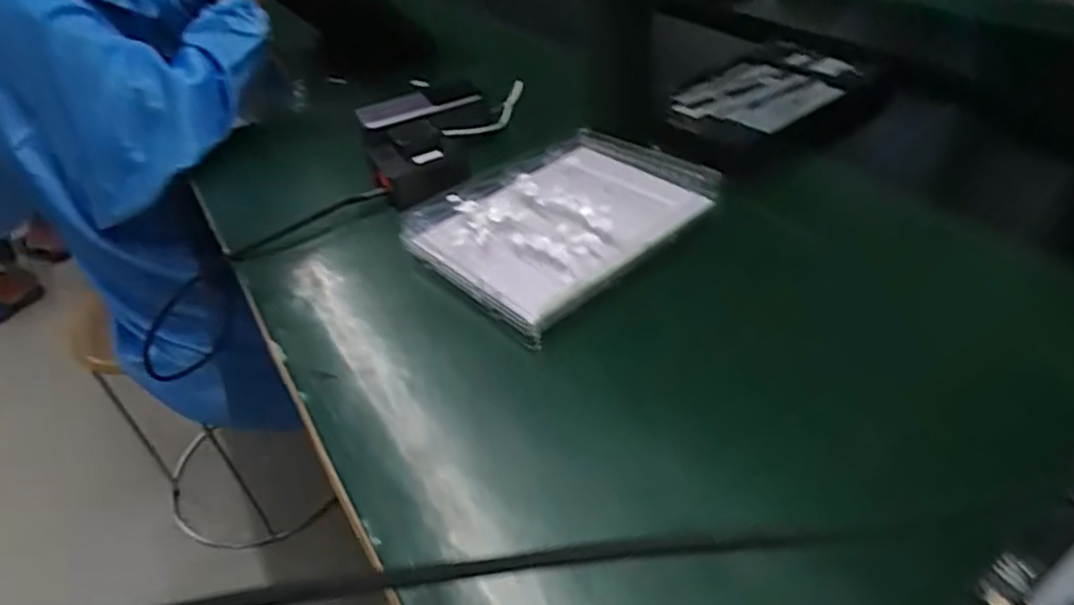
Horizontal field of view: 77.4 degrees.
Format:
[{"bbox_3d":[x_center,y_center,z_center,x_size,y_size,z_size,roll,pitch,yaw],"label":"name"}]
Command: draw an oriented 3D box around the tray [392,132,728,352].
[{"bbox_3d":[0.017,-0.075,0.551,0.218,0.028,0.177,-32,46,-28],"label":"tray"}]

